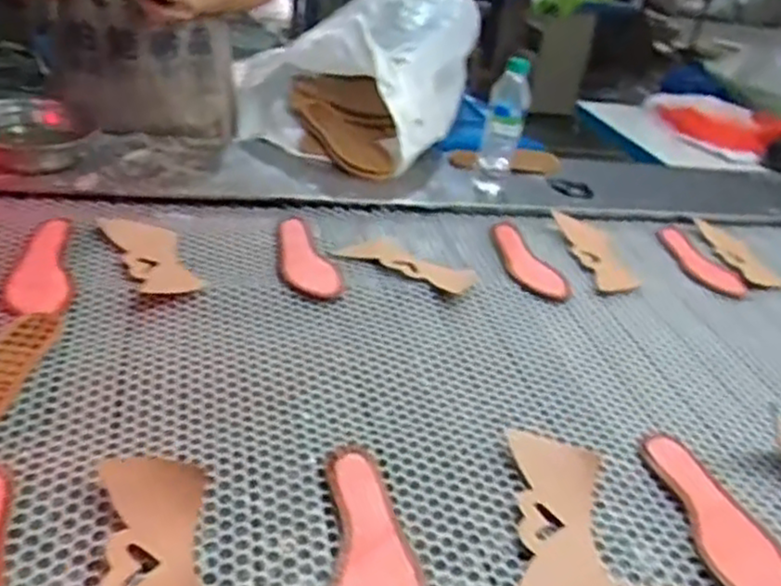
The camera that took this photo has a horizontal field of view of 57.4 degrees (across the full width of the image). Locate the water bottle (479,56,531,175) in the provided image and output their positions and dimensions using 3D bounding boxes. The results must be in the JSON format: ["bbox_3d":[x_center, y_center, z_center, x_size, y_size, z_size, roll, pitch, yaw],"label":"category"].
[{"bbox_3d":[0.196,-0.298,1.214,0.062,0.190,0.054,12,31,4],"label":"water bottle"}]

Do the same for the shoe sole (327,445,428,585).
[{"bbox_3d":[-0.012,0.213,0.613,0.075,0.015,0.221,4,31,-9],"label":"shoe sole"}]

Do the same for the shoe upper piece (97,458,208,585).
[{"bbox_3d":[-0.192,0.209,0.568,0.087,0.011,0.209,-1,32,-17],"label":"shoe upper piece"}]

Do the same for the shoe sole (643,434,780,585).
[{"bbox_3d":[0.311,0.211,0.686,0.077,0.018,0.225,1,31,-13],"label":"shoe sole"}]

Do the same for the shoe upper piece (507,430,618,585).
[{"bbox_3d":[0.158,0.214,0.664,0.090,0.010,0.228,13,32,-1],"label":"shoe upper piece"}]

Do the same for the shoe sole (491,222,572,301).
[{"bbox_3d":[0.208,-0.054,1.103,0.078,0.005,0.233,-1,32,-17],"label":"shoe sole"}]

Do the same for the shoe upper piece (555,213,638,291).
[{"bbox_3d":[0.336,-0.066,1.144,0.088,0.023,0.196,0,32,-15],"label":"shoe upper piece"}]

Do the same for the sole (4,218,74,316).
[{"bbox_3d":[-0.437,-0.035,0.889,0.070,0.008,0.201,-7,40,-20],"label":"sole"}]

